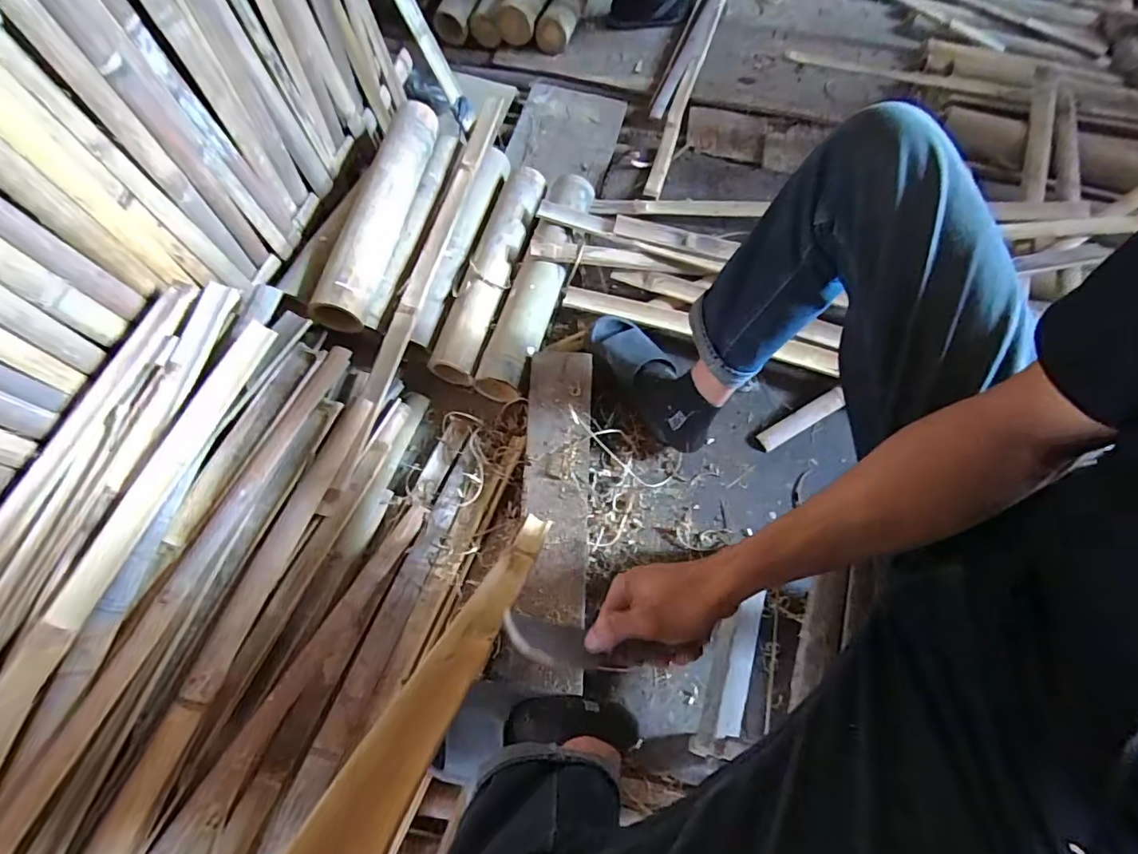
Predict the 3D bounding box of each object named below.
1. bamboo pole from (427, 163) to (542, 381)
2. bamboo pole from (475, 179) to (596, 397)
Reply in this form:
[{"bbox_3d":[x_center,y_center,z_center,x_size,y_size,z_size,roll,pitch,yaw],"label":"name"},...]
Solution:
[{"bbox_3d":[-0.141,-0.318,1.010,0.082,0.069,0.488,15,68,4],"label":"bamboo pole"},{"bbox_3d":[-0.054,-0.295,1.008,0.088,0.089,0.513,16,68,4],"label":"bamboo pole"}]

